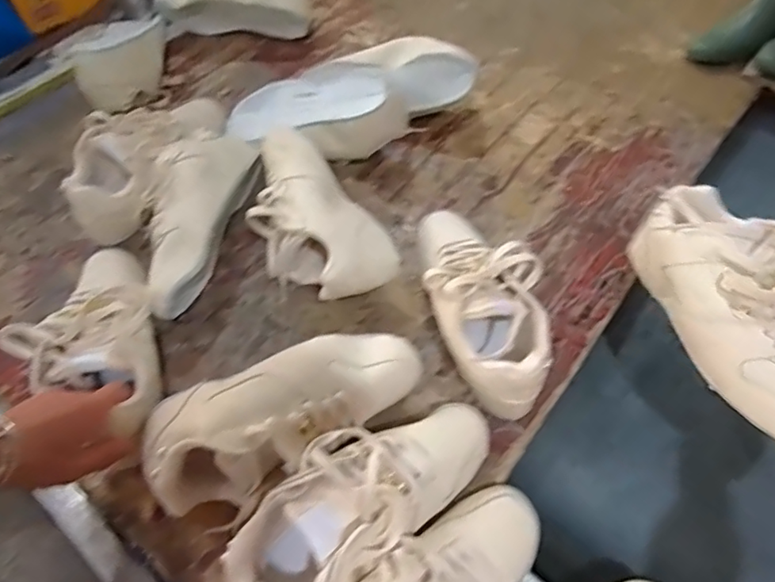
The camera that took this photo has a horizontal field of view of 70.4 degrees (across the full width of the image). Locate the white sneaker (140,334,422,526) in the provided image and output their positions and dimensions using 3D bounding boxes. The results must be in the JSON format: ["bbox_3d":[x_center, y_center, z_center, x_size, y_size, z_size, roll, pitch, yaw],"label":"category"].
[{"bbox_3d":[-0.080,0.110,0.469,0.237,0.097,0.101,-19,56,-9],"label":"white sneaker"}]

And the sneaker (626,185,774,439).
[{"bbox_3d":[0.296,0.010,0.449,0.095,0.089,0.228,-10,60,-6],"label":"sneaker"}]

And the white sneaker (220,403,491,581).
[{"bbox_3d":[-0.019,0.165,0.438,0.238,0.087,0.091,-38,61,-20],"label":"white sneaker"}]

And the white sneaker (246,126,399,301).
[{"bbox_3d":[-0.096,-0.079,0.598,0.104,0.097,0.223,-30,60,-19],"label":"white sneaker"}]

